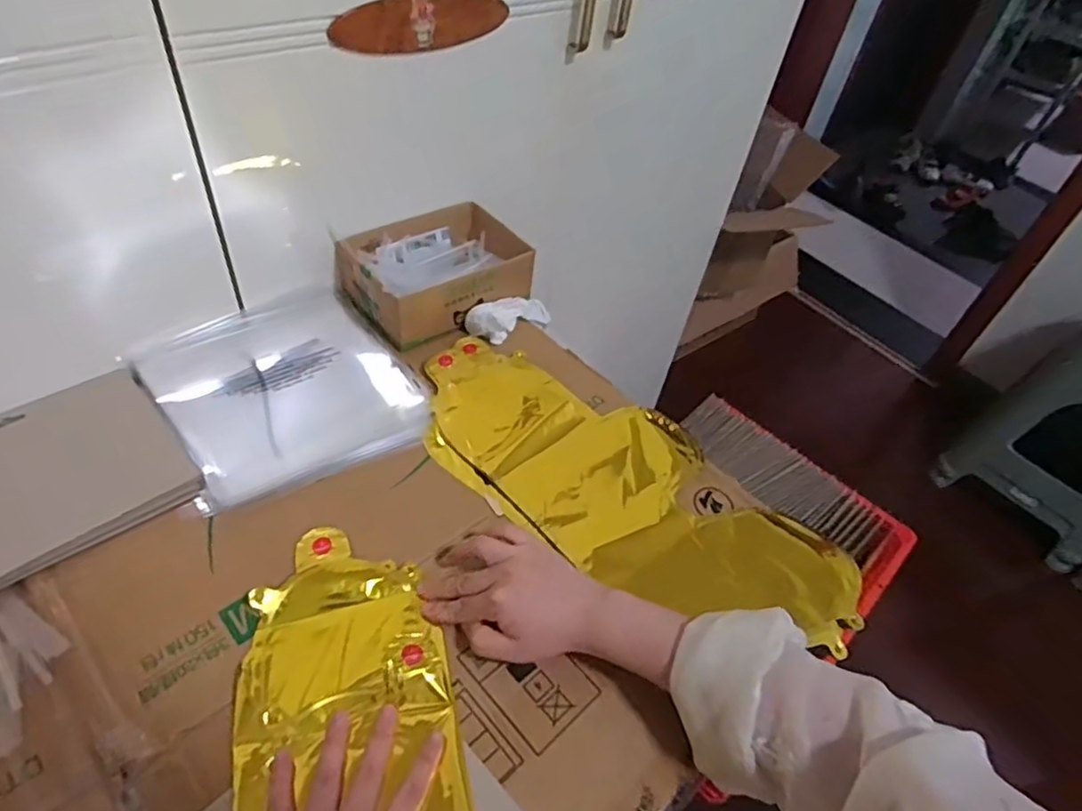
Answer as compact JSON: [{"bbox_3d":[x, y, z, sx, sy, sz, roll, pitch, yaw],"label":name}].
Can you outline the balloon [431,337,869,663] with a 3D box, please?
[{"bbox_3d":[0.073,0.071,0.603,0.449,0.037,0.181,31,50,19],"label":"balloon"}]

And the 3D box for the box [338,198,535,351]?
[{"bbox_3d":[-0.115,-0.157,0.741,0.199,0.063,0.152,-31,59,-32],"label":"box"}]

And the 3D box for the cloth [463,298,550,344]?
[{"bbox_3d":[-0.032,-0.100,0.731,0.109,0.041,0.033,-18,48,-43],"label":"cloth"}]

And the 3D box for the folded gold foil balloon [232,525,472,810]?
[{"bbox_3d":[-0.135,0.202,0.447,0.143,0.026,0.269,-8,46,-15],"label":"folded gold foil balloon"}]

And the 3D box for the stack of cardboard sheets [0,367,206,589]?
[{"bbox_3d":[-0.413,0.062,0.532,0.205,0.022,0.168,-31,59,-32],"label":"stack of cardboard sheets"}]

